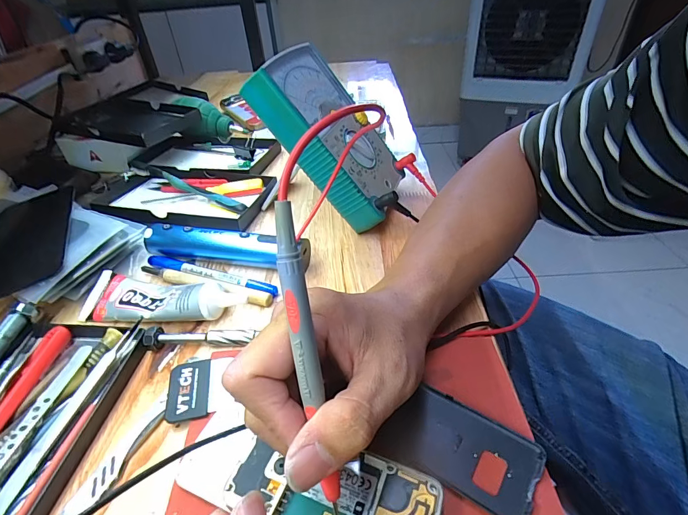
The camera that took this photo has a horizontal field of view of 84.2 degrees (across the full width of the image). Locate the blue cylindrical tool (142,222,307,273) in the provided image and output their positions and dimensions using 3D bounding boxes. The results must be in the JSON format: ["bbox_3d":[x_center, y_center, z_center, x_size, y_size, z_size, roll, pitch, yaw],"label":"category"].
[{"bbox_3d":[-0.108,-0.011,0.343,0.154,0.027,0.022,5,40,11],"label":"blue cylindrical tool"}]

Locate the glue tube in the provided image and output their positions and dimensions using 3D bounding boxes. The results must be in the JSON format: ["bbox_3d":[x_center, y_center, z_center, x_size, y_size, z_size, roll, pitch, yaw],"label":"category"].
[{"bbox_3d":[-0.146,0.028,0.302,0.135,0.018,0.045,4,40,10],"label":"glue tube"}]

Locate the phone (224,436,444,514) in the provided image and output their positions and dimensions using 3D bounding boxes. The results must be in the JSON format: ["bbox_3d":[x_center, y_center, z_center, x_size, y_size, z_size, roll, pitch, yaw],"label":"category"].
[{"bbox_3d":[-0.006,0.115,0.178,0.097,0.009,0.047,8,40,14],"label":"phone"}]

